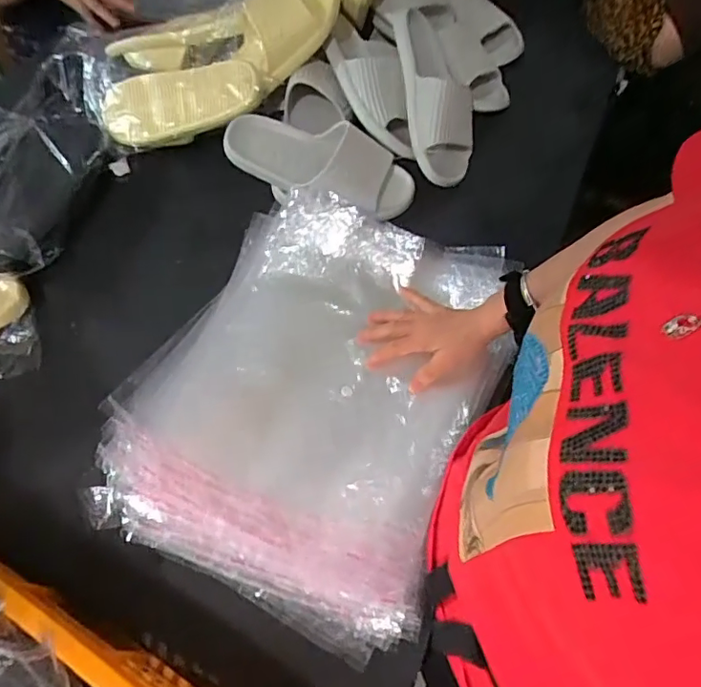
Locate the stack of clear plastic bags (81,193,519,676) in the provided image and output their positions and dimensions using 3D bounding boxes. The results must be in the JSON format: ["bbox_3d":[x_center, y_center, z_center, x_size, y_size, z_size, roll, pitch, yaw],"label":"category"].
[{"bbox_3d":[-0.033,0.036,0.606,0.347,0.073,0.459,19,64,13],"label":"stack of clear plastic bags"}]

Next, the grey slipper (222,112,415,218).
[{"bbox_3d":[-0.040,-0.249,0.750,0.267,0.069,0.108,15,62,-3],"label":"grey slipper"}]

